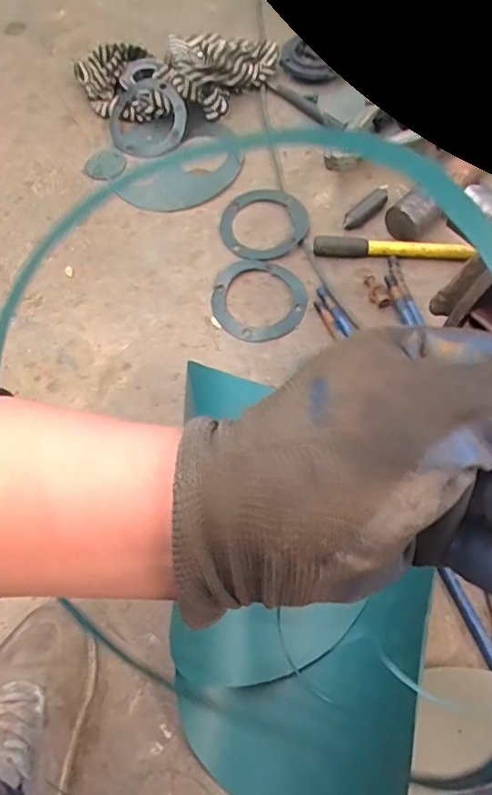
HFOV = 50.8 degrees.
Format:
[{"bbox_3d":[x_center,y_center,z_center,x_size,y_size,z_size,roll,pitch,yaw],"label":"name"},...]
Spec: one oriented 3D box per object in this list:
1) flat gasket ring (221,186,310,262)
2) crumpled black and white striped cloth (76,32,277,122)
[{"bbox_3d":[0.029,-0.301,0.890,0.152,0.006,0.154,-1,64,2],"label":"flat gasket ring"},{"bbox_3d":[-0.150,-0.642,1.038,0.414,0.081,0.170,4,66,4],"label":"crumpled black and white striped cloth"}]

